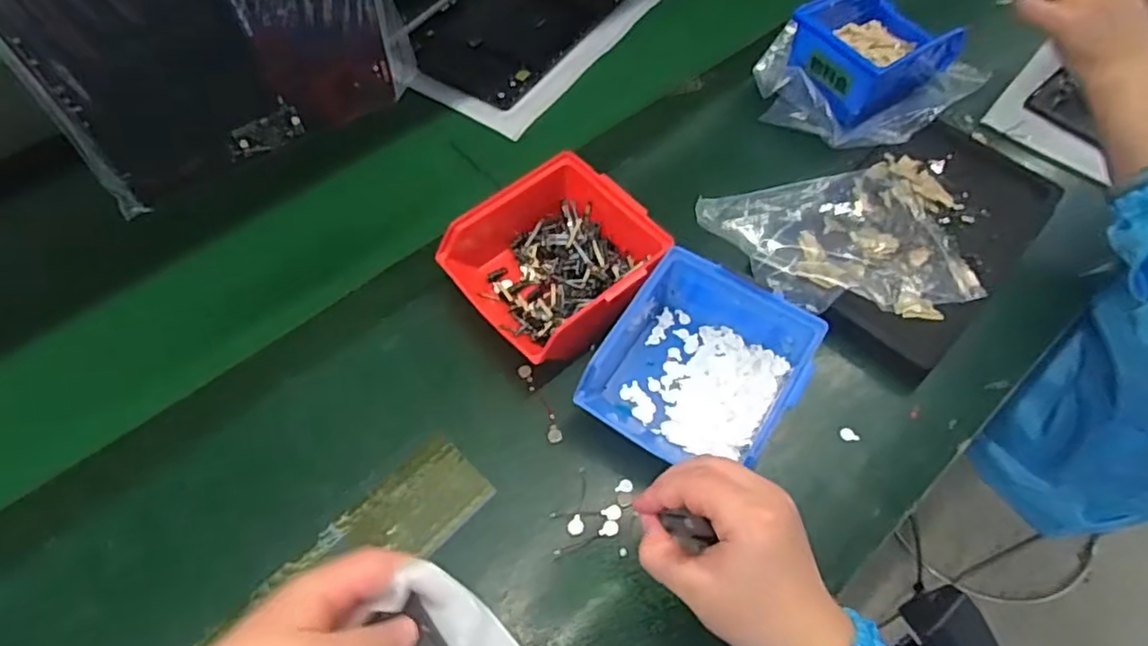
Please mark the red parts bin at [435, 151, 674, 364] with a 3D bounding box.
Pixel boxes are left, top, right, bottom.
[{"bbox_3d":[-0.017,-0.045,0.501,0.139,0.067,0.148,-38,64,-23],"label":"red parts bin"}]

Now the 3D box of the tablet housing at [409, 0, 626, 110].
[{"bbox_3d":[-0.064,-0.326,0.711,0.159,0.016,0.241,27,60,17],"label":"tablet housing"}]

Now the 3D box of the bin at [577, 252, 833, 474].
[{"bbox_3d":[0.090,0.031,0.462,0.128,0.066,0.127,24,59,16],"label":"bin"}]

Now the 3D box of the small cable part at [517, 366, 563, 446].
[{"bbox_3d":[-0.024,0.058,0.474,0.012,0.005,0.064,-19,60,-13],"label":"small cable part"}]

